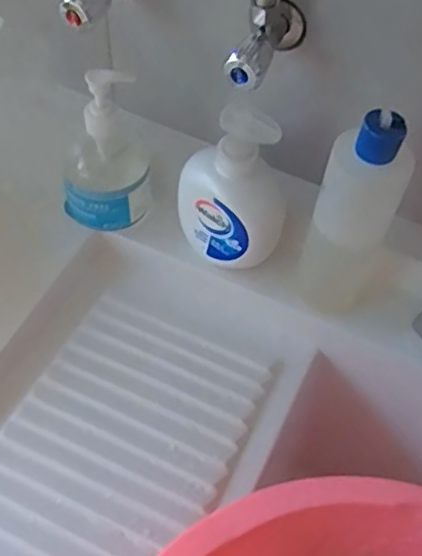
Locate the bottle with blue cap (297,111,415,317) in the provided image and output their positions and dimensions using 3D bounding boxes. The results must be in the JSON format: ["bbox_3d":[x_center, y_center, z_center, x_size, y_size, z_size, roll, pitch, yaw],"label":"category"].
[{"bbox_3d":[0.120,-0.051,0.536,0.061,0.203,0.058,24,59,12],"label":"bottle with blue cap"}]

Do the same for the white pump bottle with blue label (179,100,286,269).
[{"bbox_3d":[0.021,-0.081,0.570,0.095,0.158,0.069,5,57,0],"label":"white pump bottle with blue label"}]

